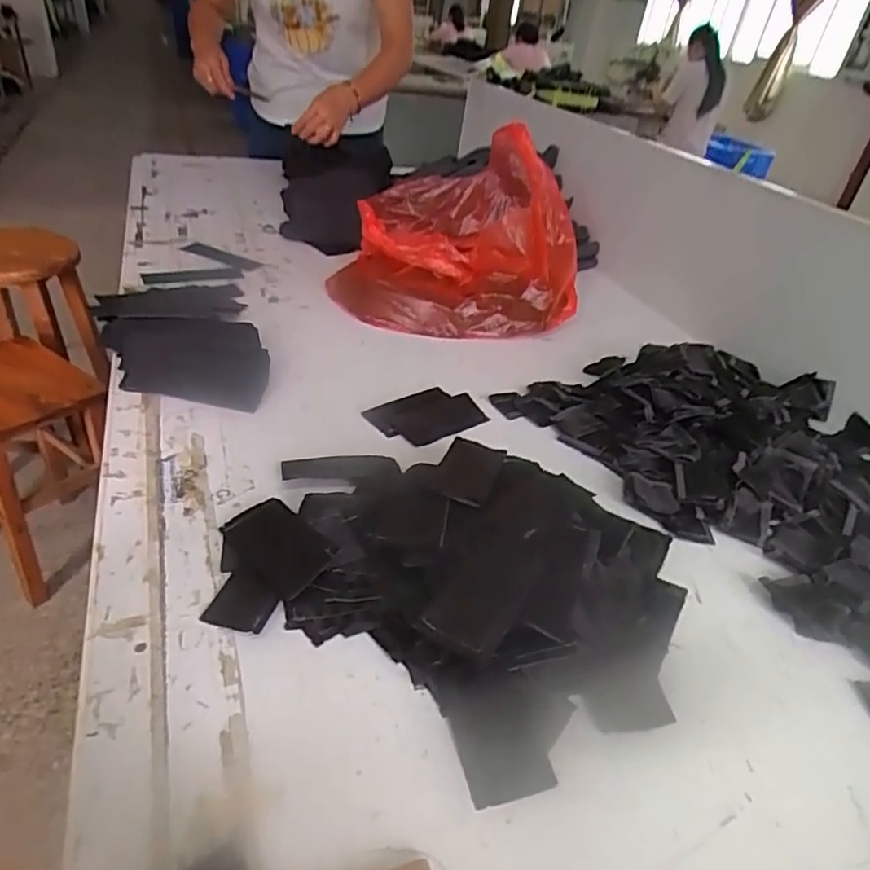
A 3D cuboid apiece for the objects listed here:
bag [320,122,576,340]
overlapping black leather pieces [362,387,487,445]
[{"bbox_3d":[0.027,-0.322,0.956,0.364,0.199,0.338,-3,36,-15],"label":"bag"},{"bbox_3d":[-0.007,-0.025,0.704,0.134,0.004,0.086,-19,43,-32],"label":"overlapping black leather pieces"}]

